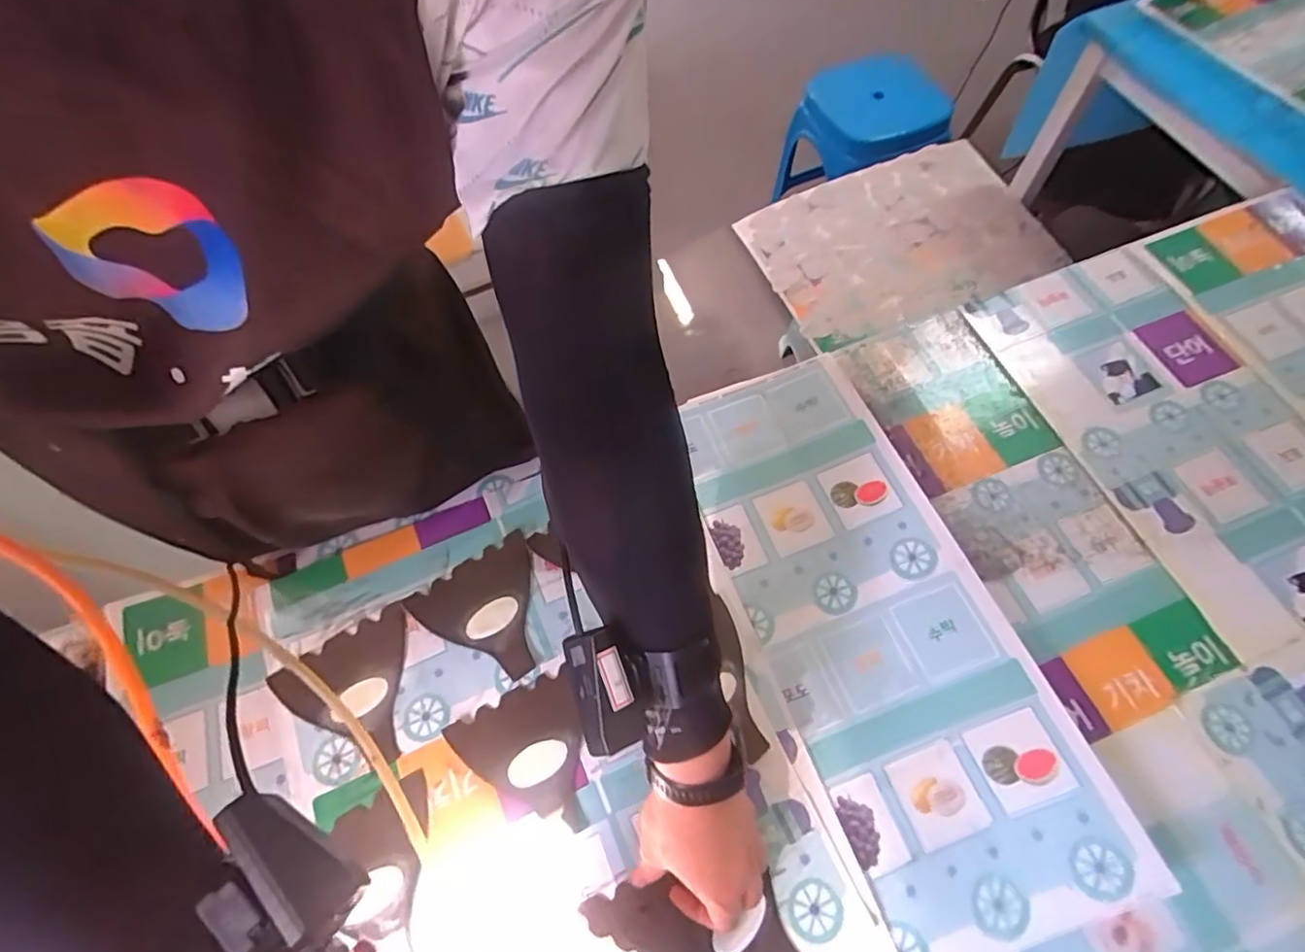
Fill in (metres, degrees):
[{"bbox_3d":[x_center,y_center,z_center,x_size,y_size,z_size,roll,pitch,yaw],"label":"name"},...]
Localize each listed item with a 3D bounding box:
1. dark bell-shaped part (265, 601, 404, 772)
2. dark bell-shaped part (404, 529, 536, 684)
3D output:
[{"bbox_3d":[-0.250,0.188,0.527,0.113,0.007,0.117,-31,68,-14],"label":"dark bell-shaped part"},{"bbox_3d":[-0.145,0.125,0.561,0.113,0.006,0.119,-35,68,-12],"label":"dark bell-shaped part"}]

